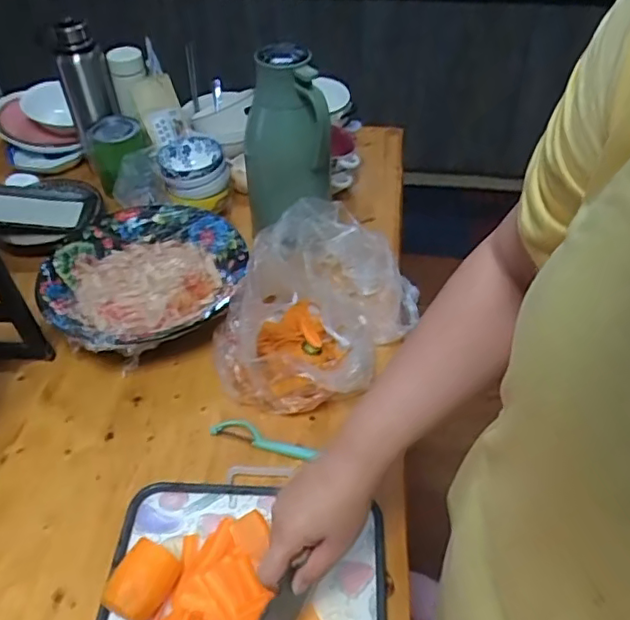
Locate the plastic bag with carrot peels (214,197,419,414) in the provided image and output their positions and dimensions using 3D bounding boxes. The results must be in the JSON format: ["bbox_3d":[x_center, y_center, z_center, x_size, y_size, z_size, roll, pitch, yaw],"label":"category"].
[{"bbox_3d":[0.017,-0.032,0.823,0.239,0.152,0.338,9,47,10],"label":"plastic bag with carrot peels"}]

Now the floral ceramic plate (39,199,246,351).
[{"bbox_3d":[-0.249,-0.058,0.865,0.282,0.042,0.285,-9,47,-8],"label":"floral ceramic plate"}]

